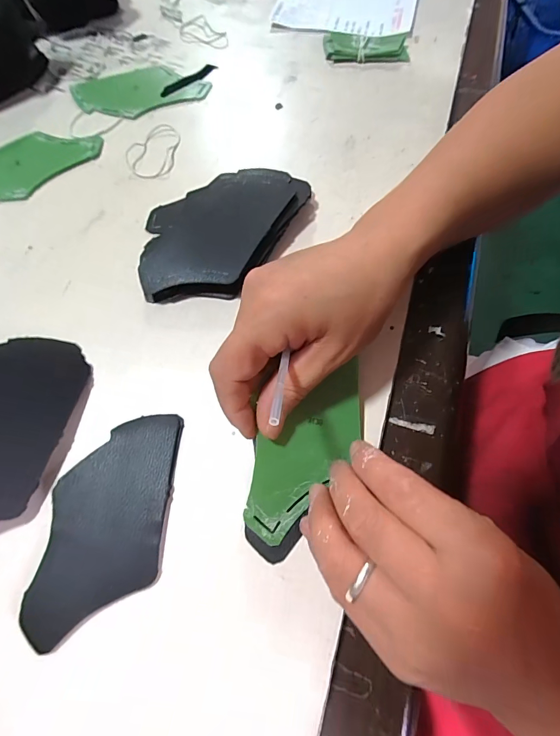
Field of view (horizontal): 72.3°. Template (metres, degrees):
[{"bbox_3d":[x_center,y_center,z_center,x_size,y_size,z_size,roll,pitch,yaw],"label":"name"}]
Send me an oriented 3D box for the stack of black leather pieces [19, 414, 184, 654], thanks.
[{"bbox_3d":[-0.099,0.086,0.220,0.068,0.007,0.120,2,67,3],"label":"stack of black leather pieces"}]

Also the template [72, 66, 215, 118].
[{"bbox_3d":[-0.138,-0.275,0.377,0.126,0.006,0.067,-17,68,-4],"label":"template"}]

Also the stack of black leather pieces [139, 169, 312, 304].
[{"bbox_3d":[-0.054,-0.108,0.290,0.104,0.024,0.137,34,72,15],"label":"stack of black leather pieces"}]

